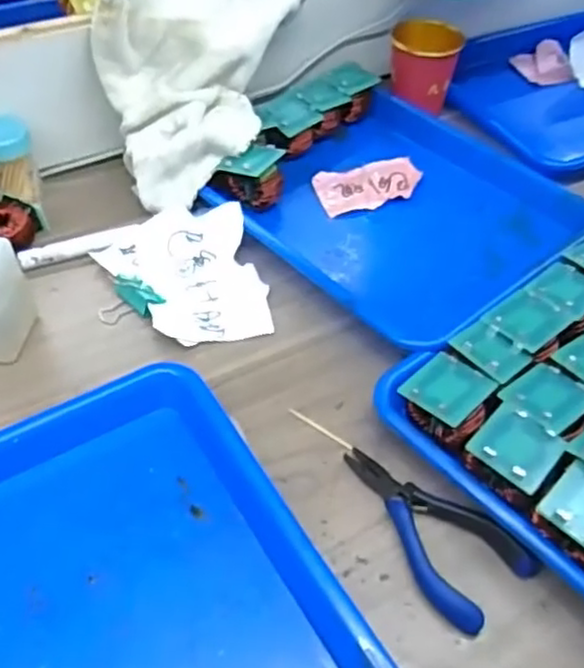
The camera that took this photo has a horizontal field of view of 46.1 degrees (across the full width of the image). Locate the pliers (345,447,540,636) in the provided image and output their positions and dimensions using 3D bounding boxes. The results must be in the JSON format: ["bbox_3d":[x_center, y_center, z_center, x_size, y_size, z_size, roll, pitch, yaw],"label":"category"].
[{"bbox_3d":[0.080,0.111,0.409,0.060,0.015,0.122,-32,57,-26],"label":"pliers"}]

